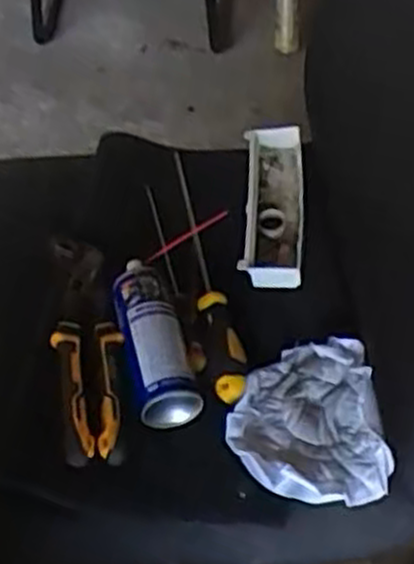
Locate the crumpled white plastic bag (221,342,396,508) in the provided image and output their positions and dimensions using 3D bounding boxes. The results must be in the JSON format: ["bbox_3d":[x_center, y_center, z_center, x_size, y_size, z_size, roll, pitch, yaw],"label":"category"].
[{"bbox_3d":[0.081,0.115,0.668,0.122,0.026,0.144,-6,49,-5],"label":"crumpled white plastic bag"}]

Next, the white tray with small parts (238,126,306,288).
[{"bbox_3d":[0.068,-0.081,0.817,0.063,0.038,0.196,3,50,2],"label":"white tray with small parts"}]

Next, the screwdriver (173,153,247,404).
[{"bbox_3d":[-0.006,-0.017,0.776,0.031,0.030,0.297,-9,52,-7],"label":"screwdriver"}]

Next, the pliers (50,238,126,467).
[{"bbox_3d":[-0.107,0.050,0.710,0.055,0.016,0.238,-7,51,-6],"label":"pliers"}]

